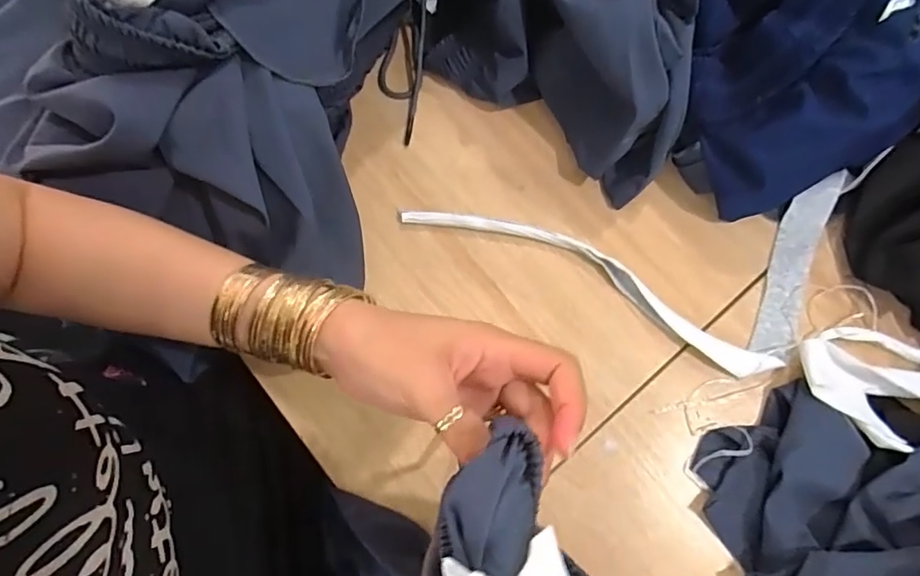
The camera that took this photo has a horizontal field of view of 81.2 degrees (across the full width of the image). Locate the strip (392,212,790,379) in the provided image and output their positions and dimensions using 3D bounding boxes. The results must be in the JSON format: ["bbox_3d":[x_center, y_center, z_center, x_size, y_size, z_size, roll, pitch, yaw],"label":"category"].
[{"bbox_3d":[0.097,-0.009,0.413,0.295,0.011,0.045,25,75,7],"label":"strip"}]

